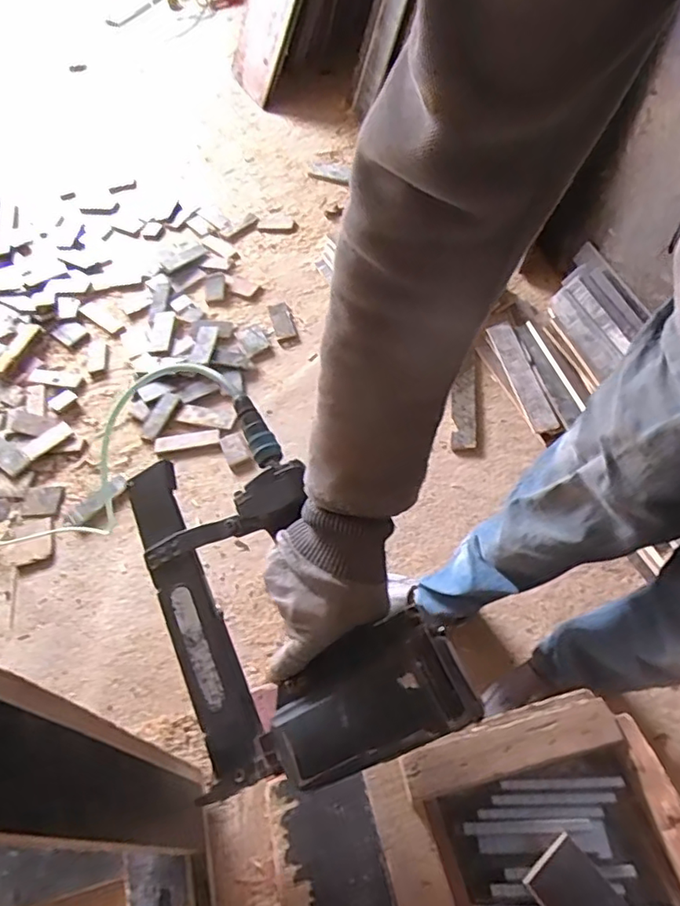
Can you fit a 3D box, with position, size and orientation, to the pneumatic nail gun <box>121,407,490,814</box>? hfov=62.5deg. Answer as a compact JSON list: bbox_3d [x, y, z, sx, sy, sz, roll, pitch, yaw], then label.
[{"bbox_3d":[-0.045,0.120,0.502,0.209,0.090,0.323,-33,64,11],"label":"pneumatic nail gun"}]

